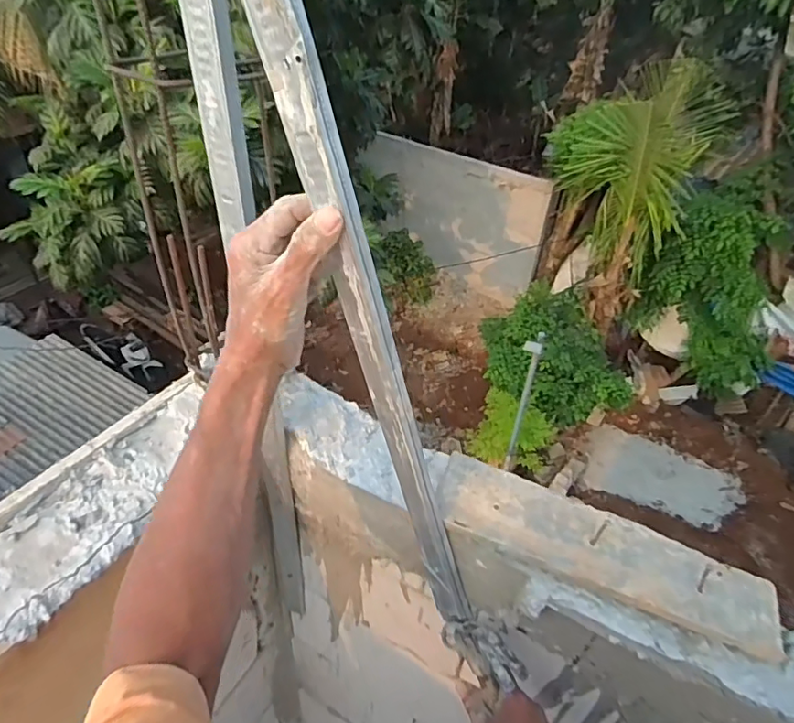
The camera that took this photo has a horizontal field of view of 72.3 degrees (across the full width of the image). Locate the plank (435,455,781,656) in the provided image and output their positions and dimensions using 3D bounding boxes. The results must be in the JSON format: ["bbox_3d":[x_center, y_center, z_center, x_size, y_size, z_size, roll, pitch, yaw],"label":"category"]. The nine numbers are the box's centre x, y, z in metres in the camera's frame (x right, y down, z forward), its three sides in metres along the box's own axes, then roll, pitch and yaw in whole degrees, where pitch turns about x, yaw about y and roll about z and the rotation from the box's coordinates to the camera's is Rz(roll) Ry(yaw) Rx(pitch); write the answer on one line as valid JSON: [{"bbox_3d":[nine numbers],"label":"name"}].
[{"bbox_3d":[0.189,0.173,0.514,0.309,0.020,0.077,19,41,17],"label":"plank"}]

